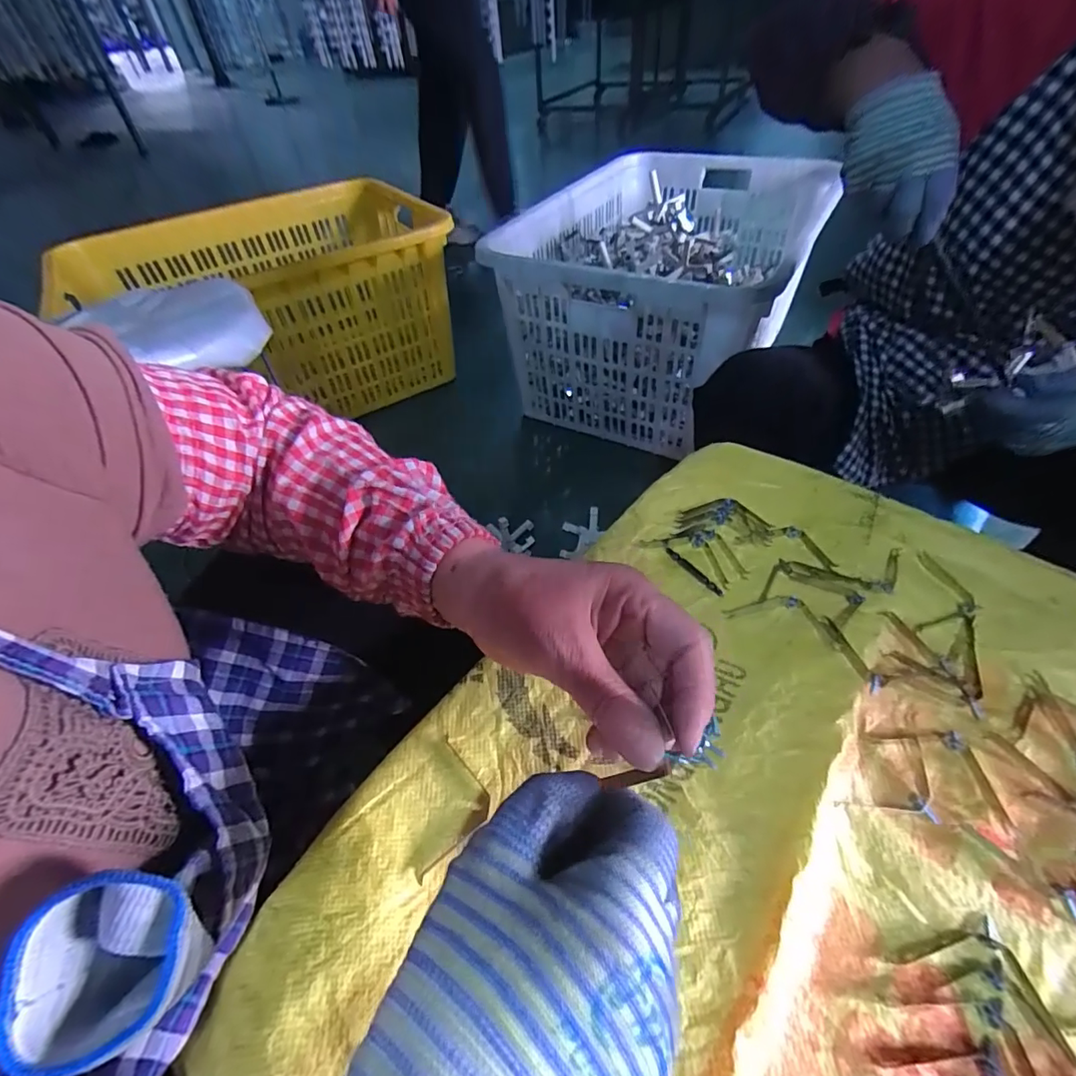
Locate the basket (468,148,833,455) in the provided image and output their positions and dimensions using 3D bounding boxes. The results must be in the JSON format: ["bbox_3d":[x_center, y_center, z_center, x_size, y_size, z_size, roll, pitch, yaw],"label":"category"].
[{"bbox_3d":[0.301,-0.607,1.232,0.569,0.381,0.810,18,53,20],"label":"basket"}]

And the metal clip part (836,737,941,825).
[{"bbox_3d":[0.221,0.156,0.305,0.076,0.006,0.036,-28,52,-17],"label":"metal clip part"}]

